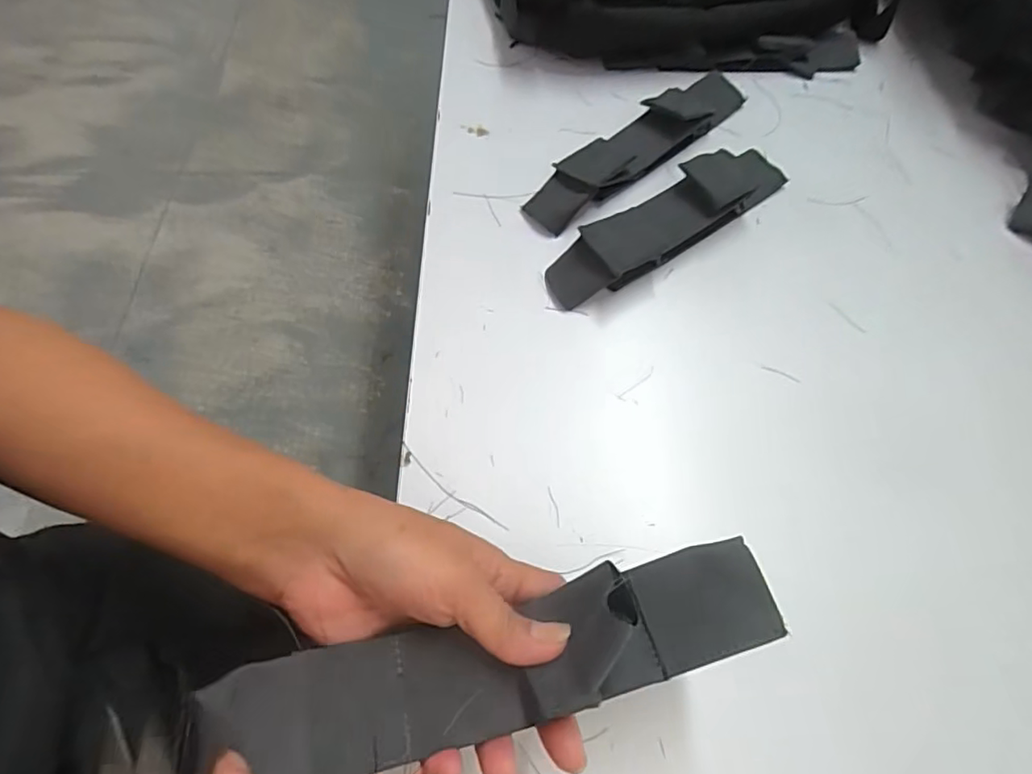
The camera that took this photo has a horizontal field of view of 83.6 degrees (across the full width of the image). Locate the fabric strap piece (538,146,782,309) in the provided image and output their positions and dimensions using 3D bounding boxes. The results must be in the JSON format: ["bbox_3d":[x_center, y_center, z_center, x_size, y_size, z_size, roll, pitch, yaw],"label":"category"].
[{"bbox_3d":[0.118,-0.126,0.429,0.215,0.037,0.045,-32,67,-15],"label":"fabric strap piece"}]

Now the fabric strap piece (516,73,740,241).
[{"bbox_3d":[0.101,-0.200,0.470,0.224,0.029,0.045,-38,69,-17],"label":"fabric strap piece"}]

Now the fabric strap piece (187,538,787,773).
[{"bbox_3d":[0.000,0.104,0.220,0.209,0.043,0.045,-9,63,-14],"label":"fabric strap piece"}]

